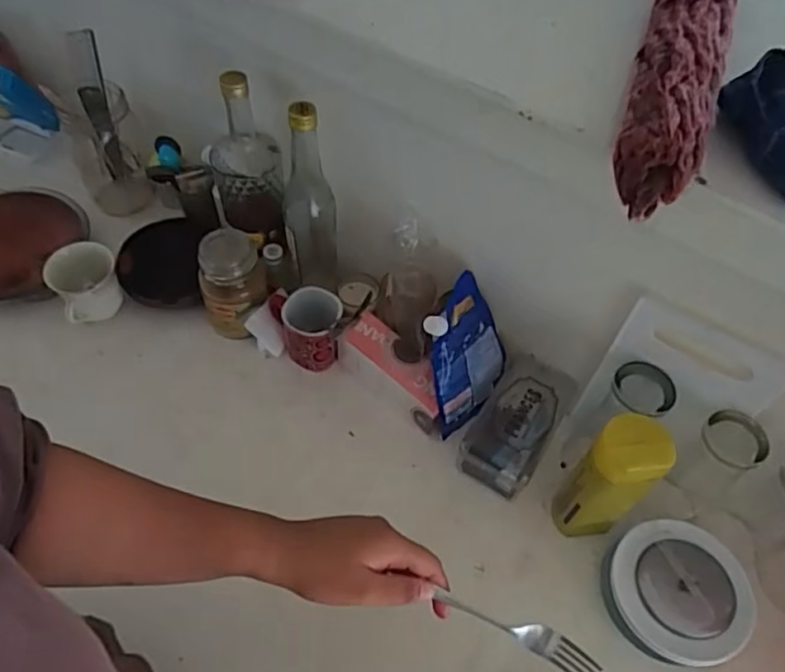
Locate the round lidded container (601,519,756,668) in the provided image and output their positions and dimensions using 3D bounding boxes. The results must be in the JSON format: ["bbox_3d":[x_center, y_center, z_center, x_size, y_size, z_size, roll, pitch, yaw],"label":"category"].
[{"bbox_3d":[0.278,0.250,0.619,0.128,0.036,0.126,1,55,-2],"label":"round lidded container"}]

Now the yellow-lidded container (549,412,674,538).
[{"bbox_3d":[0.207,0.144,0.611,0.058,0.173,0.058,1,55,-2],"label":"yellow-lidded container"}]

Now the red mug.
[{"bbox_3d":[-0.102,-0.005,0.759,0.080,0.085,0.071,-4,56,-5],"label":"red mug"}]

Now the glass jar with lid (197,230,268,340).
[{"bbox_3d":[-0.189,-0.059,0.755,0.076,0.112,0.072,1,55,-2],"label":"glass jar with lid"}]

